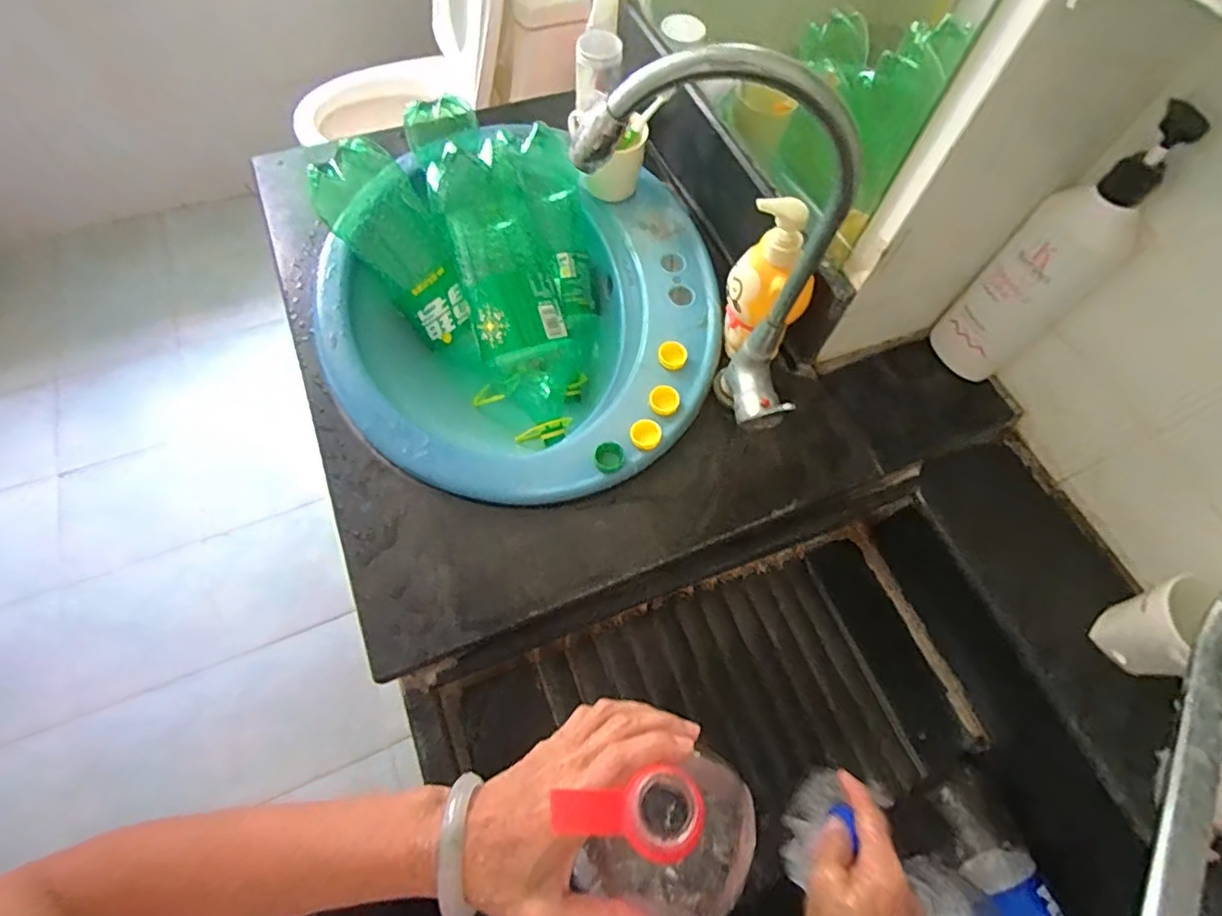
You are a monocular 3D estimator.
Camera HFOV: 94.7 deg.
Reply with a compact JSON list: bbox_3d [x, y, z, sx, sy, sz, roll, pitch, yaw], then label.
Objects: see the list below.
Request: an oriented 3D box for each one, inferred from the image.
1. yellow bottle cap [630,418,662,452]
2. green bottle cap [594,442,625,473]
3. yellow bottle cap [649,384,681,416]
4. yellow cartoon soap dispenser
[{"bbox_3d":[0.035,-0.024,0.571,0.031,0.011,0.030,1,64,-3],"label":"yellow bottle cap"},{"bbox_3d":[-0.002,-0.001,0.562,0.029,0.010,0.032,29,66,10],"label":"green bottle cap"},{"bbox_3d":[0.056,-0.060,0.593,0.031,0.012,0.031,1,64,-3],"label":"yellow bottle cap"},{"bbox_3d":[0.149,-0.160,0.547,0.075,0.185,0.070,36,68,13],"label":"yellow cartoon soap dispenser"}]

